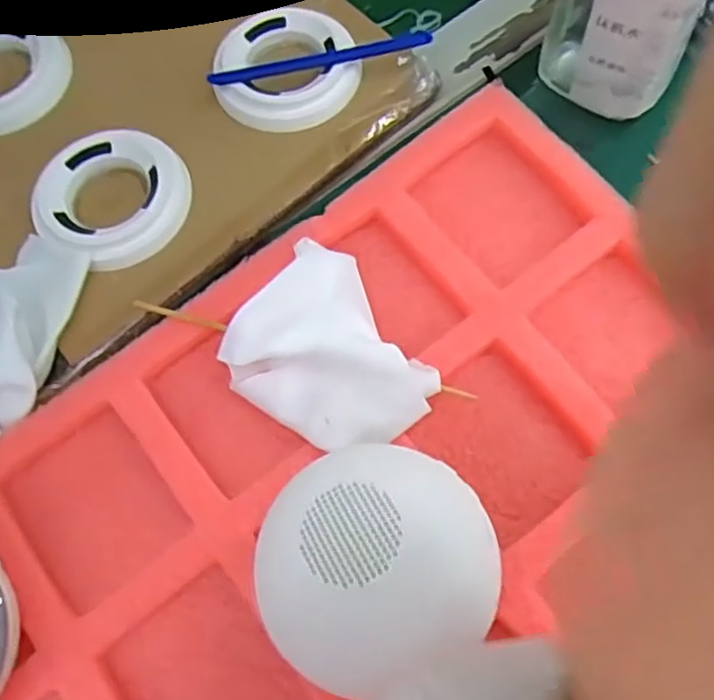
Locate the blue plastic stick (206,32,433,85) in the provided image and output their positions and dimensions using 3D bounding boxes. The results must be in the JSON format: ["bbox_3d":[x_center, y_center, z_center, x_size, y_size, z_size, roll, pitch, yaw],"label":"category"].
[{"bbox_3d":[-0.017,-0.142,0.331,0.109,0.004,0.011,-14,70,-3],"label":"blue plastic stick"}]

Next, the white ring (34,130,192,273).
[{"bbox_3d":[-0.112,-0.071,0.313,0.068,0.013,0.066,-1,70,2],"label":"white ring"}]

